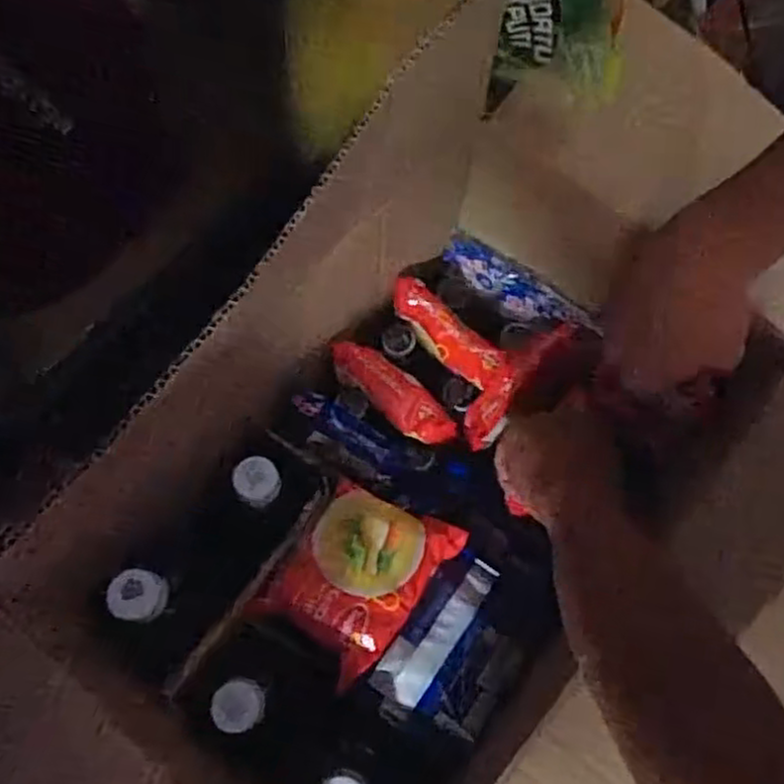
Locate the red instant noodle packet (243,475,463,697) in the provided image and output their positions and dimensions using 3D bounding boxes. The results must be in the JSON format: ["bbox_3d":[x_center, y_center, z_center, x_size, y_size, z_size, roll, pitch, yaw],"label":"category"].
[{"bbox_3d":[-0.025,0.122,0.521,0.092,0.040,0.124,38,75,10],"label":"red instant noodle packet"}]

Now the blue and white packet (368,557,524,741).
[{"bbox_3d":[0.045,0.172,0.508,0.072,0.040,0.113,28,55,15],"label":"blue and white packet"}]

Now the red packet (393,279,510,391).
[{"bbox_3d":[0.043,-0.047,0.612,0.108,0.026,0.031,41,75,11],"label":"red packet"}]

